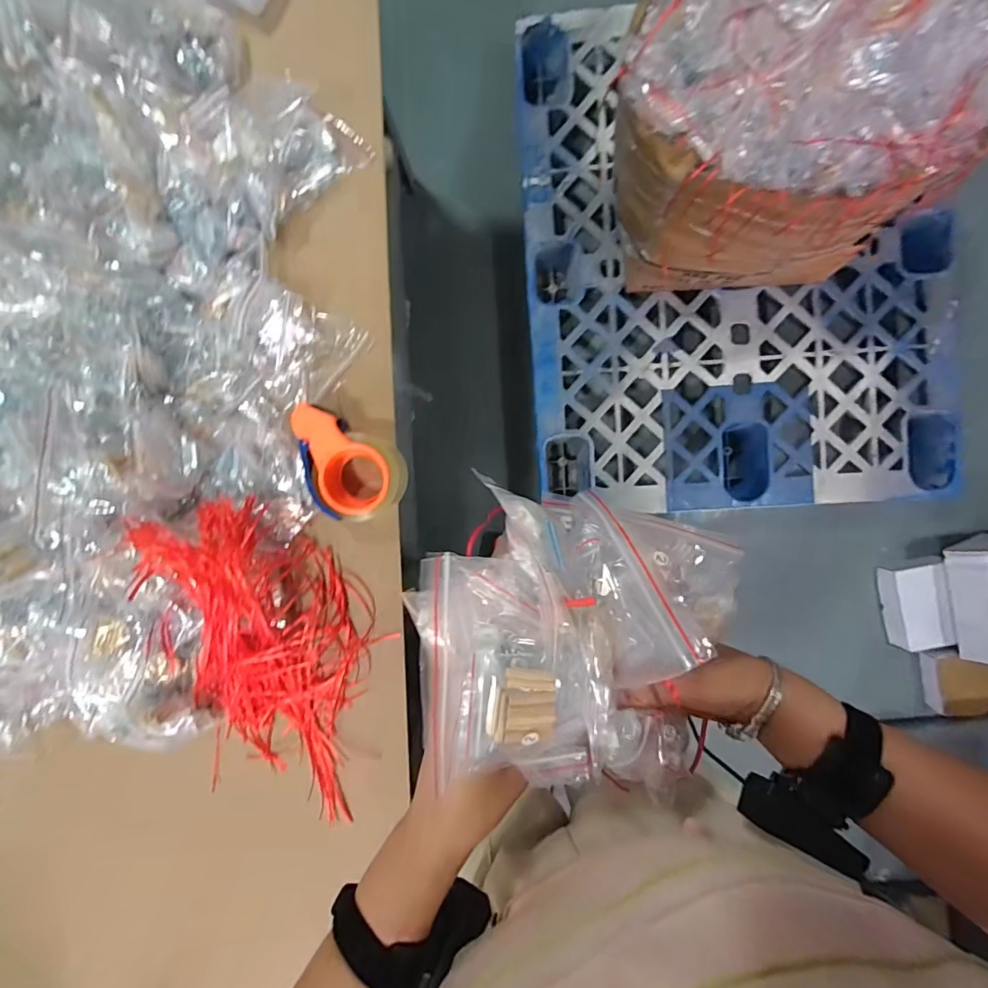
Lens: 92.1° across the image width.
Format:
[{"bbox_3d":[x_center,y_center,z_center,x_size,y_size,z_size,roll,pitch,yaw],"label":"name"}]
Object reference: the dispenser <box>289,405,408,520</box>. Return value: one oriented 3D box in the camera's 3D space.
[{"bbox_3d":[-0.178,-0.042,0.584,0.101,0.080,0.147,-29,91,4],"label":"dispenser"}]

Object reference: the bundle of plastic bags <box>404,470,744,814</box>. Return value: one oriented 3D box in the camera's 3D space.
[{"bbox_3d":[0.055,0.083,0.284,0.165,0.077,0.152,-2,93,3],"label":"bundle of plastic bags"}]

